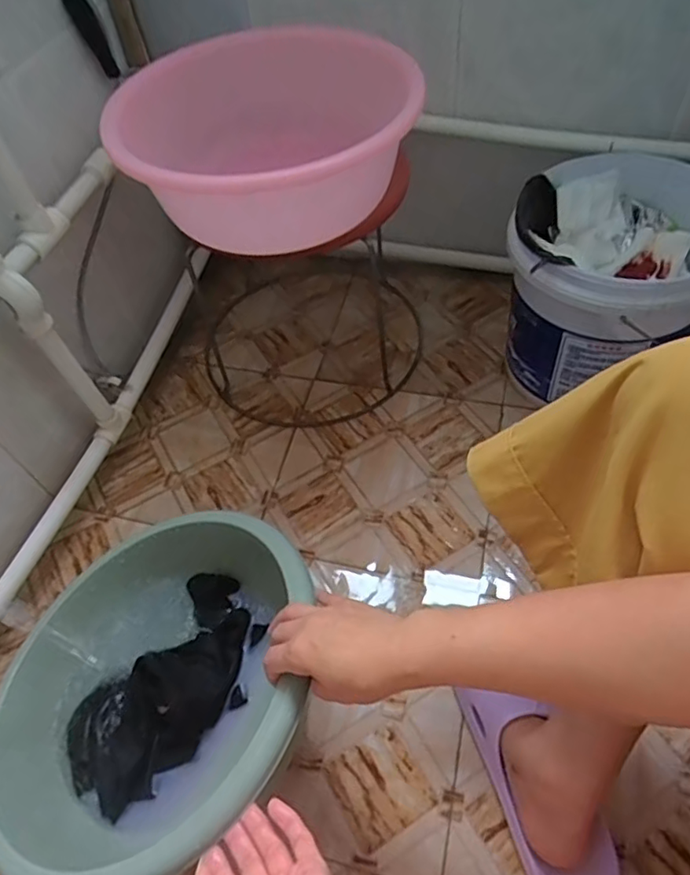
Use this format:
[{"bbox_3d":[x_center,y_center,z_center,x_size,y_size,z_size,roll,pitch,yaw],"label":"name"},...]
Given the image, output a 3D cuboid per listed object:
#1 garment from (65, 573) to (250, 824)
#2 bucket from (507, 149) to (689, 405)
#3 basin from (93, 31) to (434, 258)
[{"bbox_3d":[-0.183,0.252,0.593,0.125,0.050,0.236,27,60,22],"label":"garment"},{"bbox_3d":[0.341,-0.195,0.761,0.248,0.235,0.255,23,59,22],"label":"bucket"},{"bbox_3d":[-0.073,-0.330,0.642,0.277,0.125,0.302,-3,53,4],"label":"basin"}]

